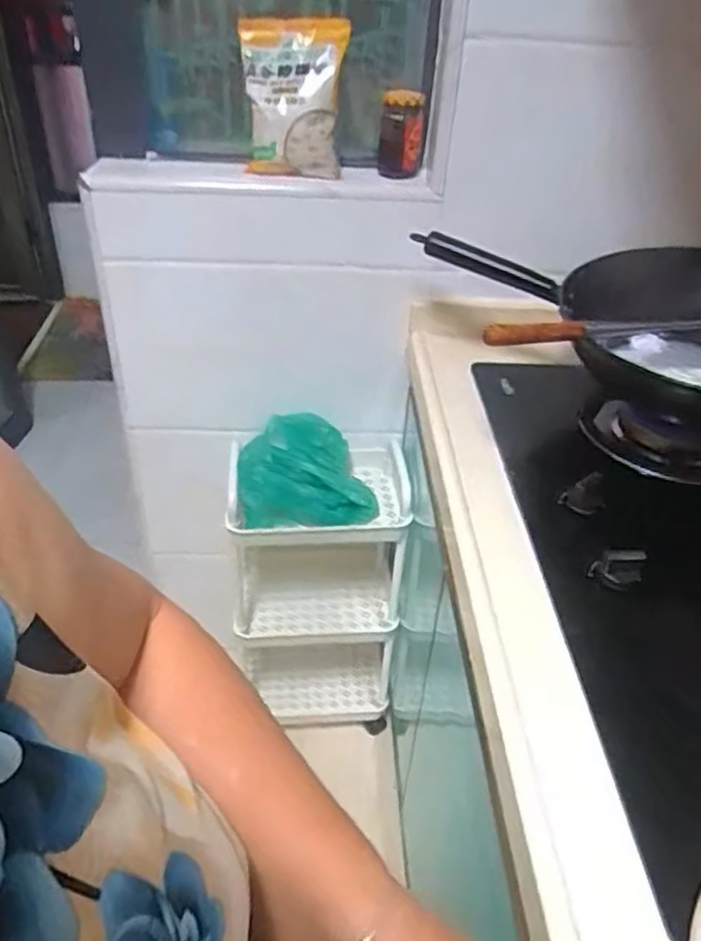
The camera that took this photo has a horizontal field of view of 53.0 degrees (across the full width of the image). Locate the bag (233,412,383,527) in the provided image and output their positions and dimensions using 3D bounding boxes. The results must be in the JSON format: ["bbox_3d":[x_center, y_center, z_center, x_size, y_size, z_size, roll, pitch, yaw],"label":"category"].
[{"bbox_3d":[-0.073,-0.003,1.163,0.220,0.105,0.186,-2,36,-7],"label":"bag"}]

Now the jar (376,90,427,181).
[{"bbox_3d":[0.077,-0.501,1.055,0.067,0.117,0.060,4,36,0],"label":"jar"}]

